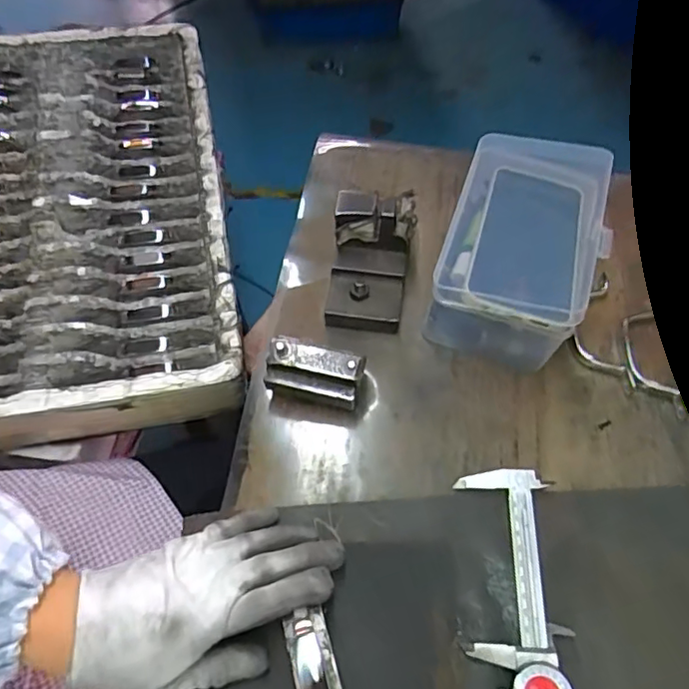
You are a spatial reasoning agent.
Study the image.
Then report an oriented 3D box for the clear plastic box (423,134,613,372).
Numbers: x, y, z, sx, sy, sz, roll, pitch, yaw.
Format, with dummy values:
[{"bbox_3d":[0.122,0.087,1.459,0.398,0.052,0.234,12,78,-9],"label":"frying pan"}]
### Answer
[{"bbox_3d":[0.146,-0.078,0.489,0.116,0.093,0.186,18,59,9],"label":"clear plastic box"}]

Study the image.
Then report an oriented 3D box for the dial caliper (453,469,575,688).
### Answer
[{"bbox_3d":[0.107,0.227,0.339,0.059,0.011,0.313,3,60,0],"label":"dial caliper"}]

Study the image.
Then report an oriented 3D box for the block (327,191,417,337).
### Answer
[{"bbox_3d":[0.020,-0.070,0.480,0.067,0.071,0.094,11,58,5],"label":"block"}]

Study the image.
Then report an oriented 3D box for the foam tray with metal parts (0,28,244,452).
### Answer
[{"bbox_3d":[-0.412,-0.147,0.638,0.541,0.061,0.556,-8,62,-9],"label":"foam tray with metal parts"}]

